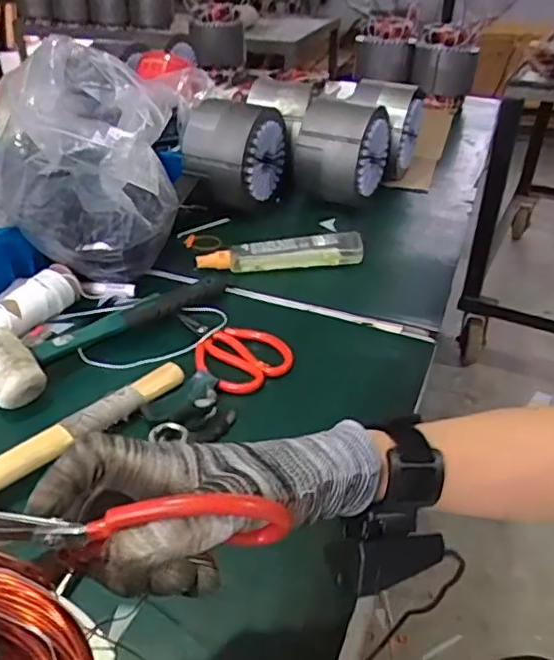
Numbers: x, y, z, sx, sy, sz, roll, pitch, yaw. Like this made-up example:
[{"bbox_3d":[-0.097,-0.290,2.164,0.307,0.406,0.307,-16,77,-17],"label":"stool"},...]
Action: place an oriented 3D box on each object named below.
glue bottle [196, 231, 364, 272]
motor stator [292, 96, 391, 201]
[{"bbox_3d":[0.007,-0.098,0.775,0.215,0.040,0.027,-6,35,-11],"label":"glue bottle"},{"bbox_3d":[0.106,-0.284,0.948,0.118,0.154,0.151,24,41,29],"label":"motor stator"}]

